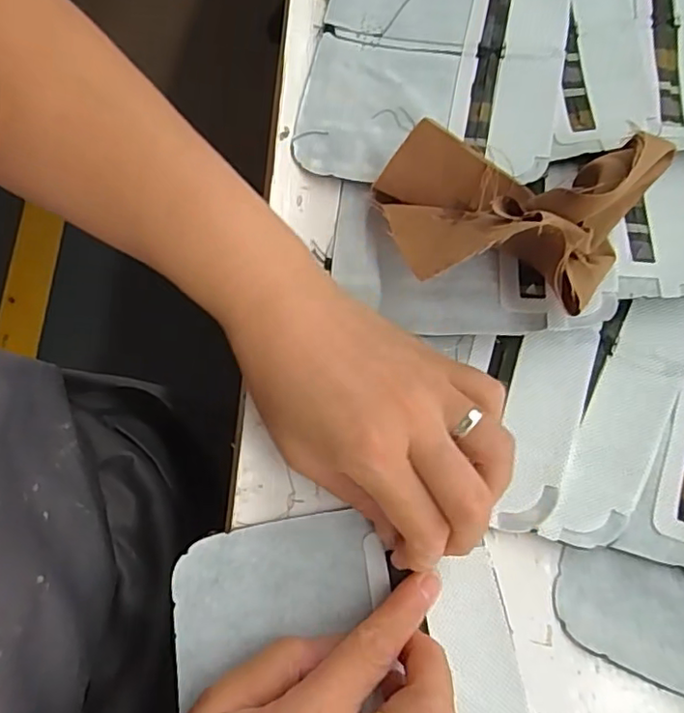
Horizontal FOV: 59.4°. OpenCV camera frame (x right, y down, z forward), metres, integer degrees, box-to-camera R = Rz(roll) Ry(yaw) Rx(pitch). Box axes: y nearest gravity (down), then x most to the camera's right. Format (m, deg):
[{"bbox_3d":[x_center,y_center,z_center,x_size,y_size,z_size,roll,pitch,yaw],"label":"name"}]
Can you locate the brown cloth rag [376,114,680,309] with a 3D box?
[{"bbox_3d":[0.075,-0.057,0.265,0.119,0.048,0.075,7,71,5],"label":"brown cloth rag"}]

